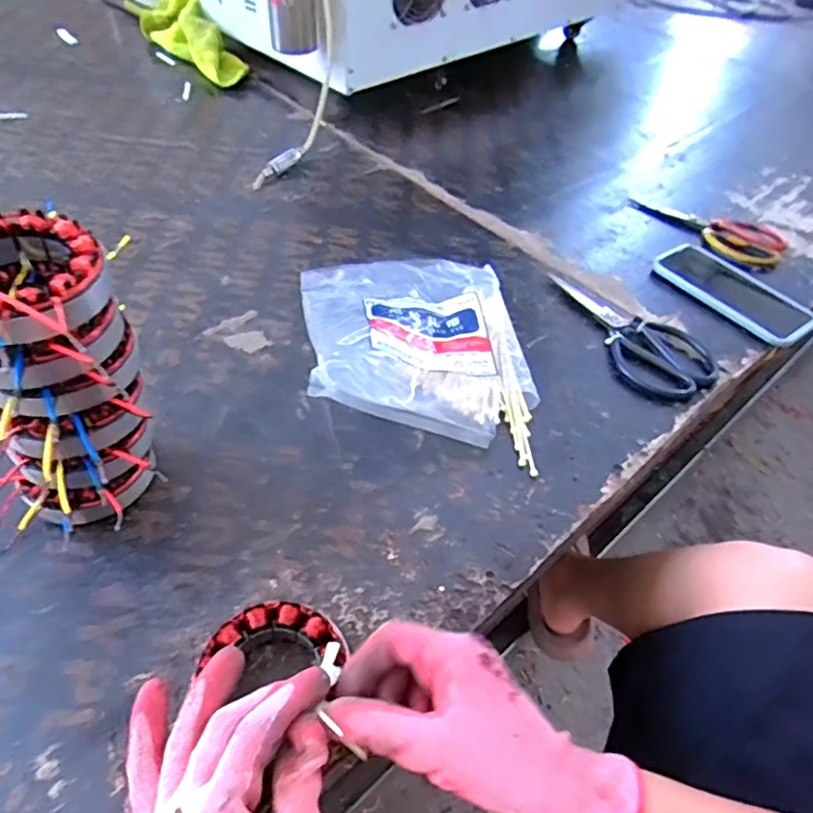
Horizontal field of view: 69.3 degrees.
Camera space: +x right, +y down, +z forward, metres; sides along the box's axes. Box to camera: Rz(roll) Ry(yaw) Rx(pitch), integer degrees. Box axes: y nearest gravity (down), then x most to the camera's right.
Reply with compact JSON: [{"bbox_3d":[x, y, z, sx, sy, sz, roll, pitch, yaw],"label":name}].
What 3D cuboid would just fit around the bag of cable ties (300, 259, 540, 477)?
[{"bbox_3d":[0.010,-0.076,0.539,0.199,0.066,0.259,-1,49,-7],"label":"bag of cable ties"}]

